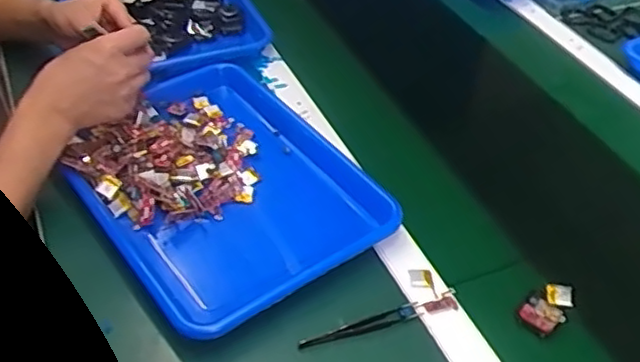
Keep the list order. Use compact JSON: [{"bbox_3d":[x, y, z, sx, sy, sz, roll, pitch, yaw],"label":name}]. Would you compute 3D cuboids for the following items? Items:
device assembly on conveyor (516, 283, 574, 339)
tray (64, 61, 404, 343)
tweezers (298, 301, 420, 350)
[{"bbox_3d":[0.211,0.117,0.617,0.038,0.021,0.054,28,48,25],"label":"device assembly on conveyor"},{"bbox_3d":[-0.107,-0.007,0.698,0.258,0.047,0.337,-27,50,-29],"label":"tray"},{"bbox_3d":[0.038,0.131,0.596,0.119,0.009,0.015,-15,45,-19],"label":"tweezers"}]

